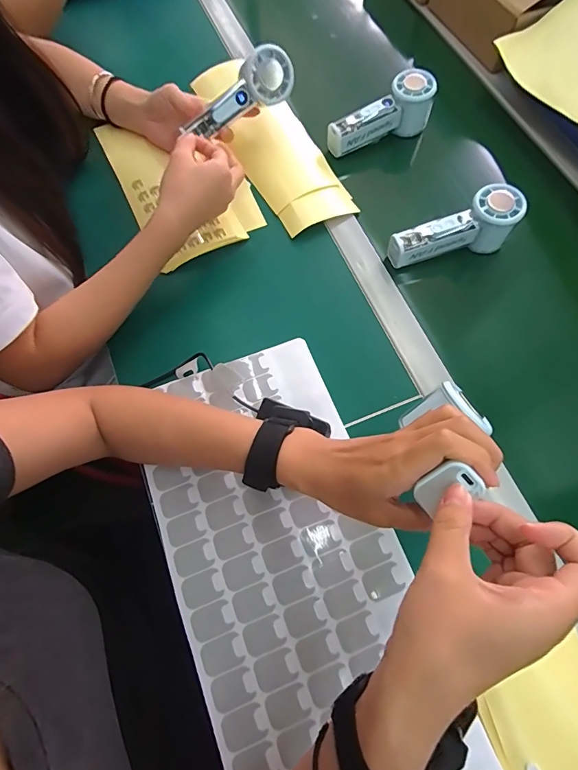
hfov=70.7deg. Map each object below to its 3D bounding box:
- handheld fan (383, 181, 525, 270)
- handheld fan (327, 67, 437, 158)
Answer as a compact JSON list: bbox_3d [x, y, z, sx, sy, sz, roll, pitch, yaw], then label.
[{"bbox_3d":[0.194,-0.175,0.488,0.151,0.077,0.052,-23,70,-10],"label":"handheld fan"},{"bbox_3d":[0.124,-0.365,0.563,0.152,0.058,0.046,-28,70,2],"label":"handheld fan"}]

